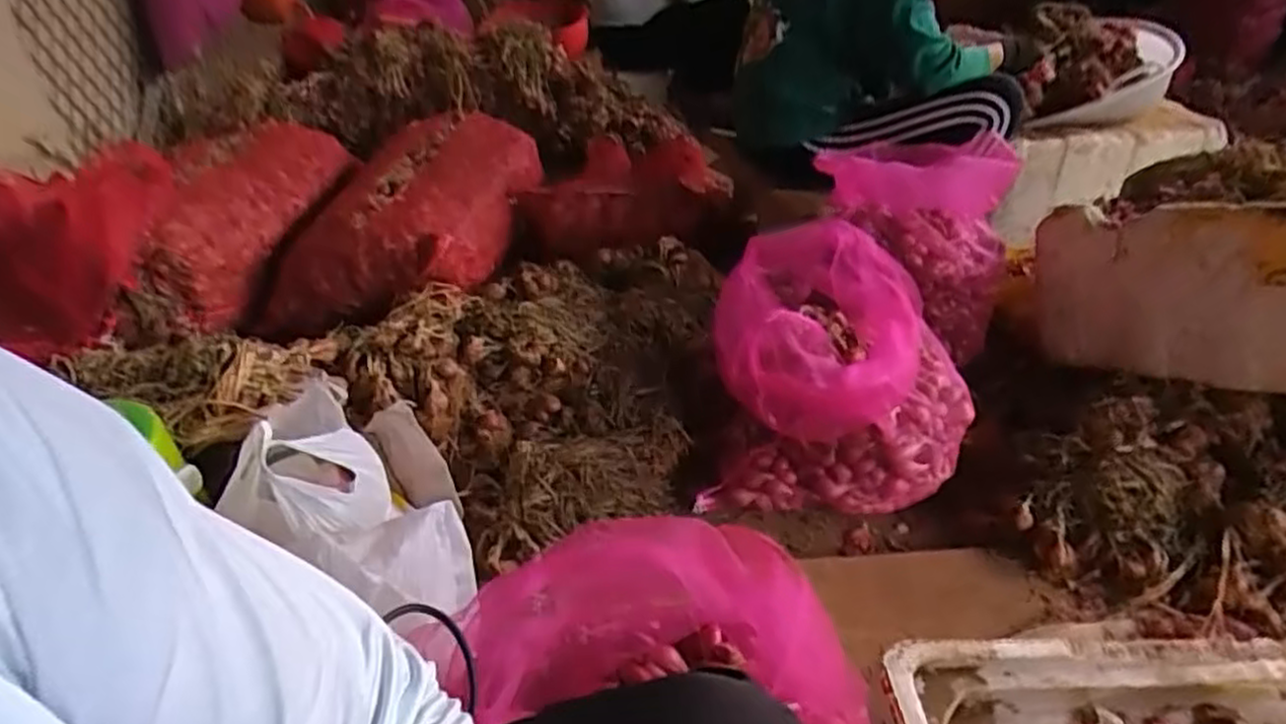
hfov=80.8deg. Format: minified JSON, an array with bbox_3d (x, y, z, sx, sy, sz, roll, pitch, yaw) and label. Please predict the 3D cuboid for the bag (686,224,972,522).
[{"bbox_3d":[0.292,0.005,1.150,0.350,0.307,0.327,4,35,9],"label":"bag"}]

